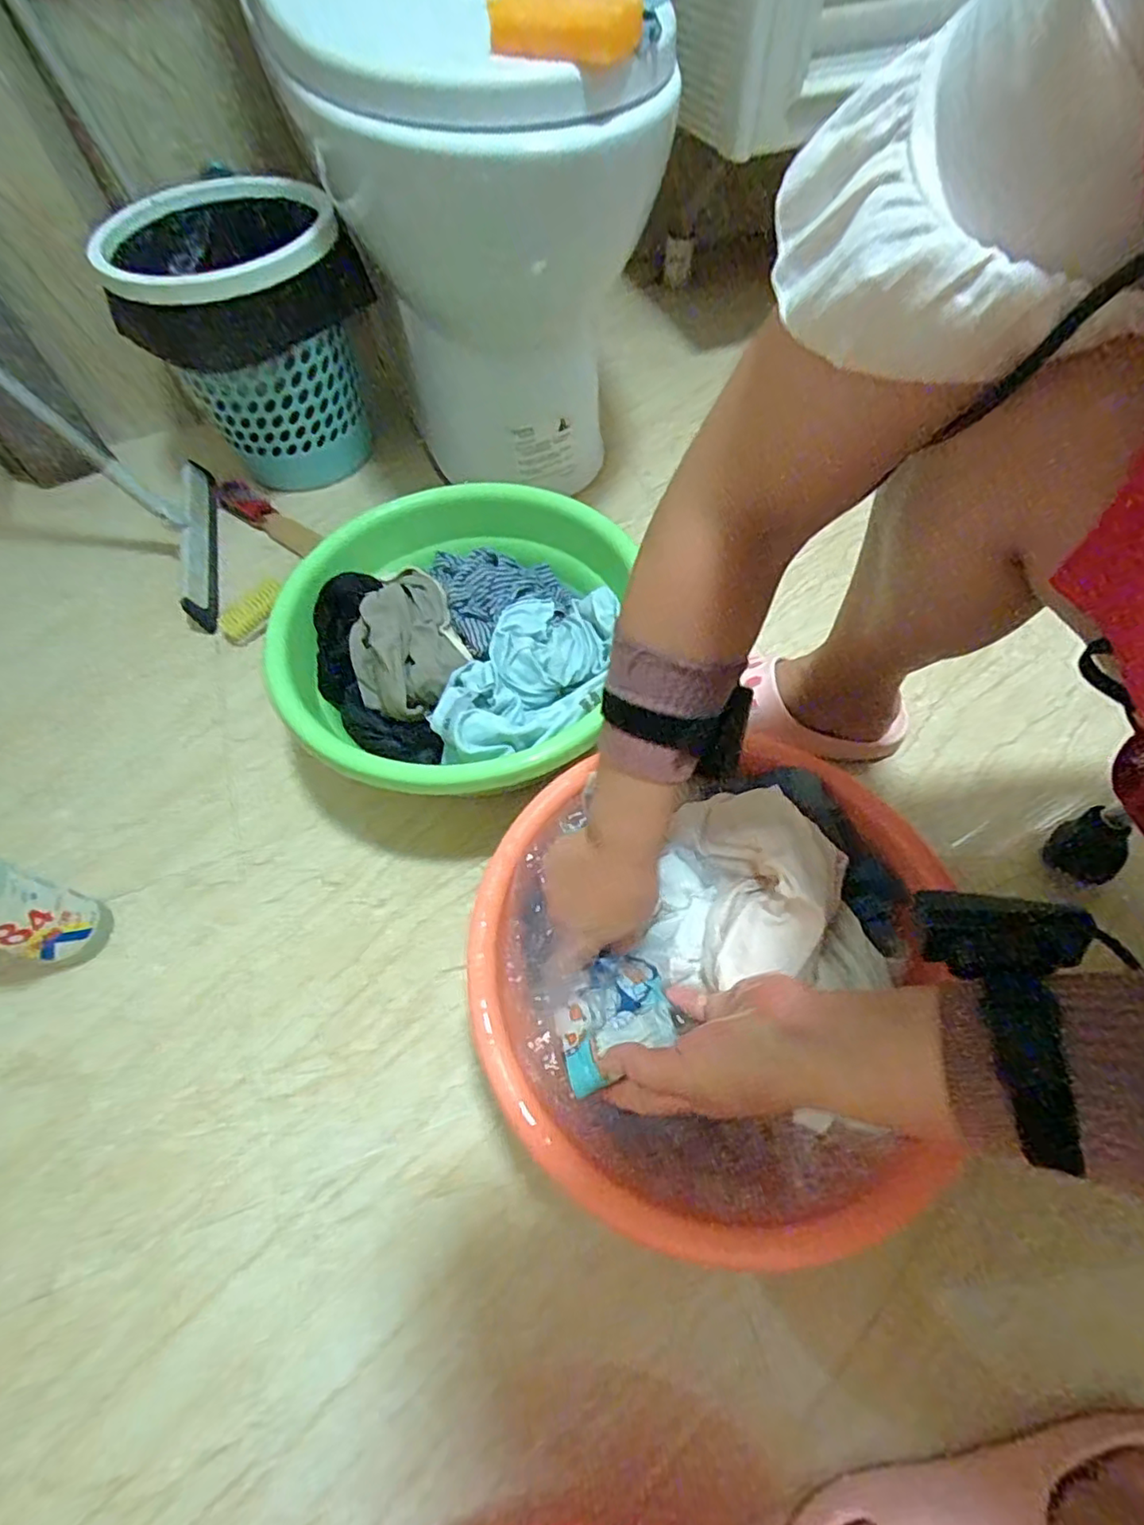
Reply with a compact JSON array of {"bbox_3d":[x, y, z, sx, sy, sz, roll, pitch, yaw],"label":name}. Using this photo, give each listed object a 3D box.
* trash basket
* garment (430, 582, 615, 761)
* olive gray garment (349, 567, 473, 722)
[{"bbox_3d":[-0.406,-0.534,0.811,0.246,0.274,0.289,-26,62,-13],"label":"trash basket"},{"bbox_3d":[-0.034,-0.083,0.586,0.117,0.048,0.216,27,64,17],"label":"garment"},{"bbox_3d":[-0.169,-0.127,0.611,0.108,0.055,0.174,-20,61,-10],"label":"olive gray garment"}]

